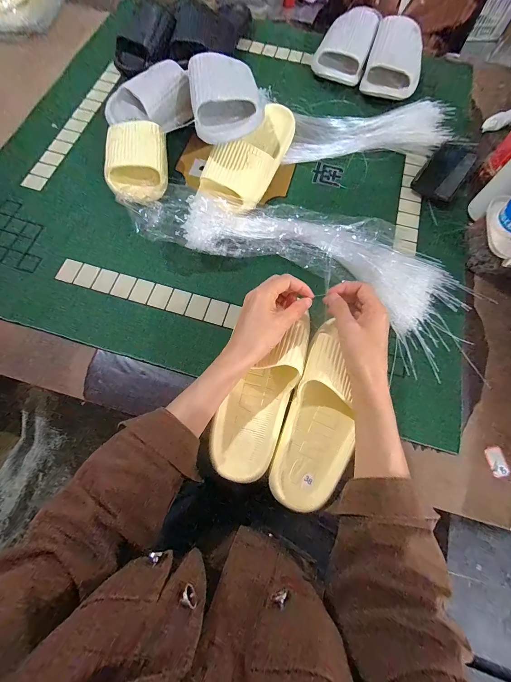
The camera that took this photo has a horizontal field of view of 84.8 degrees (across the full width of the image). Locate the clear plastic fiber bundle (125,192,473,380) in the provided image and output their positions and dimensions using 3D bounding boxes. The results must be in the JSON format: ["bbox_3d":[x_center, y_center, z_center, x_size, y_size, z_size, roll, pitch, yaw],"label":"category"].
[{"bbox_3d":[0.083,-0.133,0.424,0.489,0.092,0.195,27,73,8],"label":"clear plastic fiber bundle"}]

